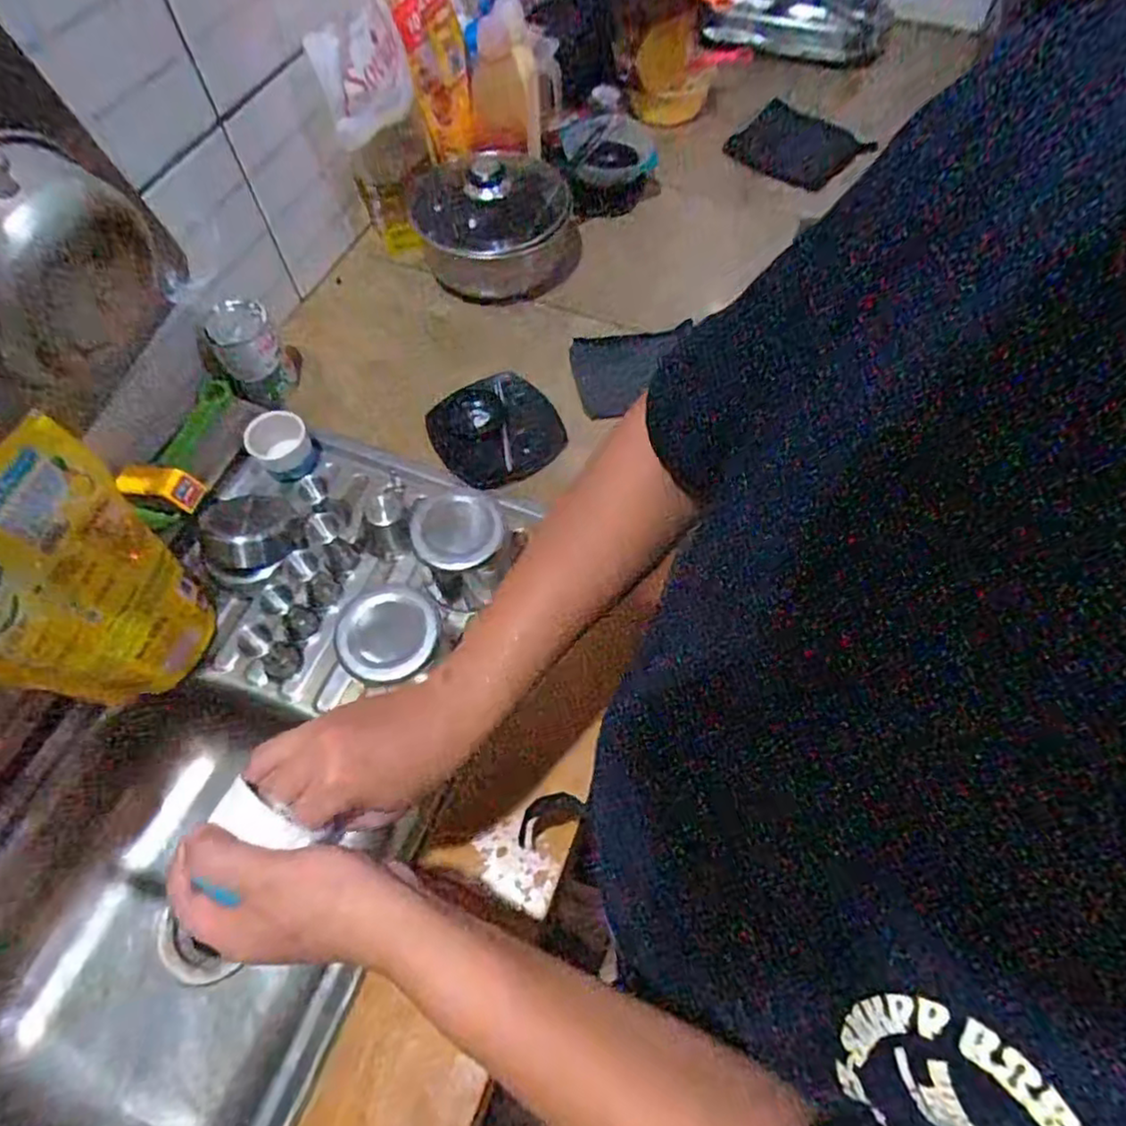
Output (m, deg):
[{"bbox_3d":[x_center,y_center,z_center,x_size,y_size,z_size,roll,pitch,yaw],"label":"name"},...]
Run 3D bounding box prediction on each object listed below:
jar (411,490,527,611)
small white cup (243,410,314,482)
[{"bbox_3d":[-0.098,-0.009,0.687,0.099,0.092,0.085,39,69,19],"label":"jar"},{"bbox_3d":[-0.327,-0.139,0.783,0.054,0.057,0.065,31,67,16],"label":"small white cup"}]

